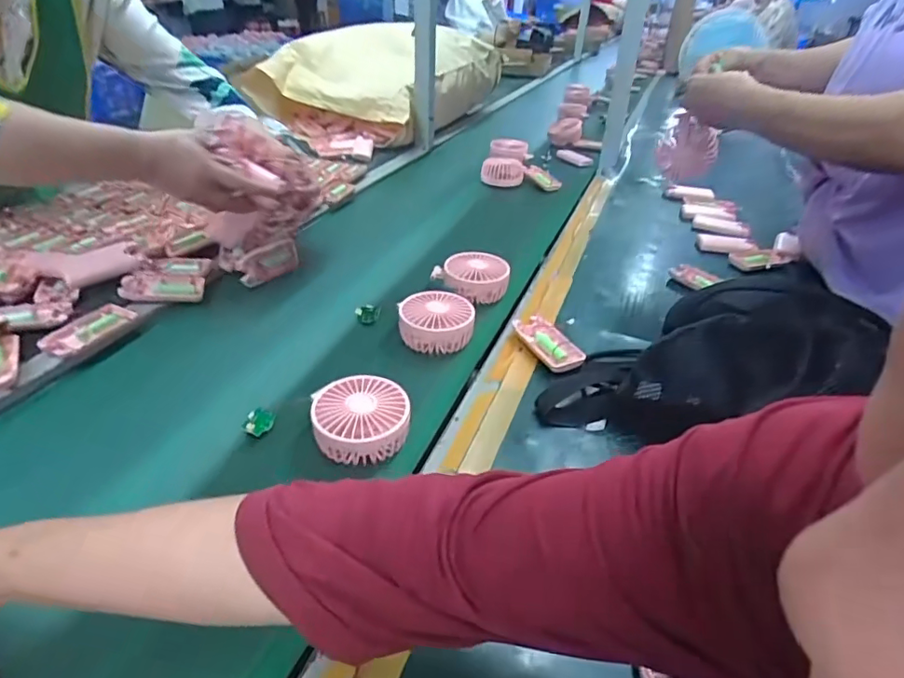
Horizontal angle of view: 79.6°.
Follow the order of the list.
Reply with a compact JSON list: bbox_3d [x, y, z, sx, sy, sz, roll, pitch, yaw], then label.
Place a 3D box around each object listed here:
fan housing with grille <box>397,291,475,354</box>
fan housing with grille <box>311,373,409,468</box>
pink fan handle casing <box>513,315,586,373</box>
[{"bbox_3d":[-0.018,-0.022,0.641,0.091,0.037,0.078,-4,35,-11],"label":"fan housing with grille"},{"bbox_3d":[-0.085,0.074,0.501,0.085,0.038,0.083,-2,35,-8],"label":"fan housing with grille"},{"bbox_3d":[0.110,0.003,0.623,0.045,0.019,0.095,-14,38,-24],"label":"pink fan handle casing"}]

